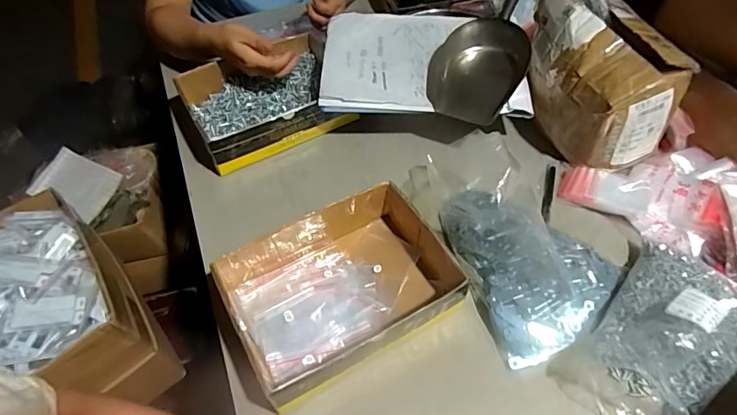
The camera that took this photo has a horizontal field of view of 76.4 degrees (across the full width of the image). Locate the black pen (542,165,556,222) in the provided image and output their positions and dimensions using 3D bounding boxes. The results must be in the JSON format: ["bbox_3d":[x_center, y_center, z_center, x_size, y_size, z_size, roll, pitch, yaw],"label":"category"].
[{"bbox_3d":[0.264,-0.022,0.684,0.011,0.007,0.103,15,55,13],"label":"black pen"}]

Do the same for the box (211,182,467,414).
[{"bbox_3d":[-0.035,0.091,0.562,0.244,0.073,0.189,-27,57,-17],"label":"box"}]

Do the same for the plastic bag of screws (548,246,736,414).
[{"bbox_3d":[0.325,0.136,0.508,0.227,0.080,0.142,-33,59,-21],"label":"plastic bag of screws"}]

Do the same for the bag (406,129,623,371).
[{"bbox_3d":[0.187,0.022,0.618,0.183,0.059,0.322,-20,55,-13],"label":"bag"}]

